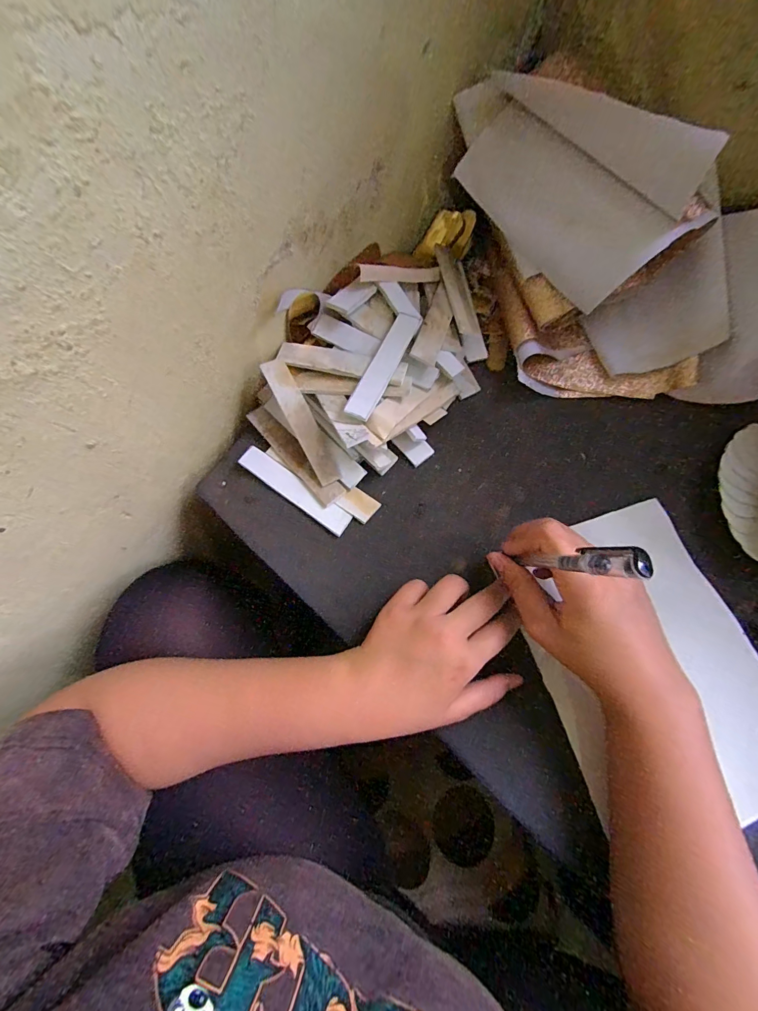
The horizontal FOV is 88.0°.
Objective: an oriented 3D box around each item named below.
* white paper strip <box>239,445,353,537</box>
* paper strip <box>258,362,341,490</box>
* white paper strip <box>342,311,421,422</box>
[{"bbox_3d":[-0.069,-0.014,0.327,0.106,0.004,0.020,35,75,8],"label":"white paper strip"},{"bbox_3d":[-0.061,-0.066,0.316,0.020,0.005,0.104,-28,100,-6],"label":"paper strip"},{"bbox_3d":[0.004,-0.111,0.308,0.021,0.004,0.104,26,73,1],"label":"white paper strip"}]

